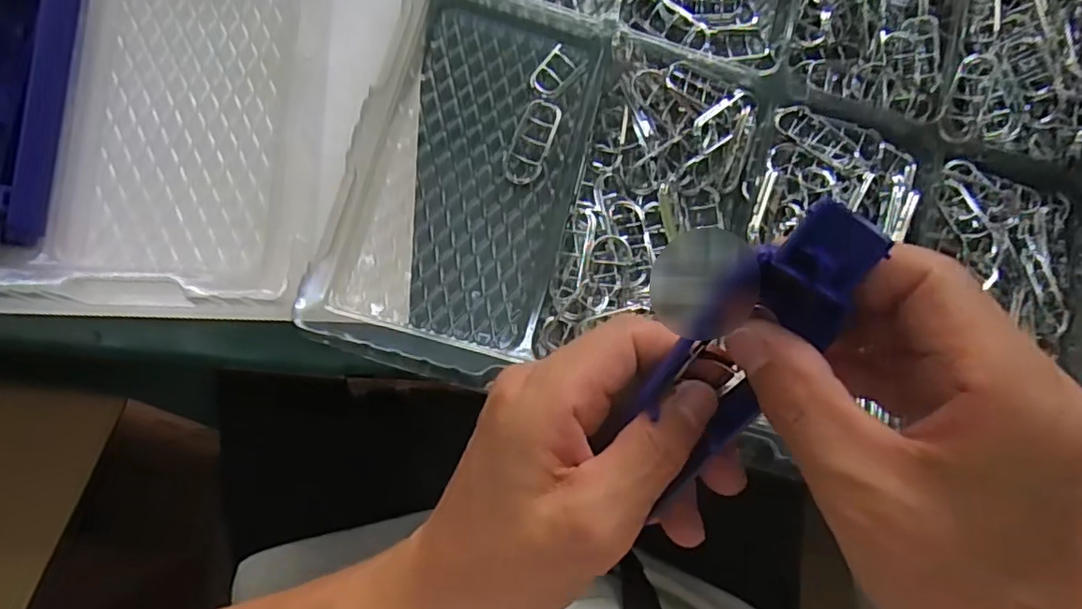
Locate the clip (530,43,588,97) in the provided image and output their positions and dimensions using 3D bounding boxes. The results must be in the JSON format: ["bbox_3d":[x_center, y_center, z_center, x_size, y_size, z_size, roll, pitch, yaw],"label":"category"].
[{"bbox_3d":[0.010,-0.140,0.359,0.020,0.008,0.036,39,79,0],"label":"clip"}]

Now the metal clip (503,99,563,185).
[{"bbox_3d":[-0.004,-0.095,0.350,0.022,0.009,0.054,25,82,2],"label":"metal clip"}]

